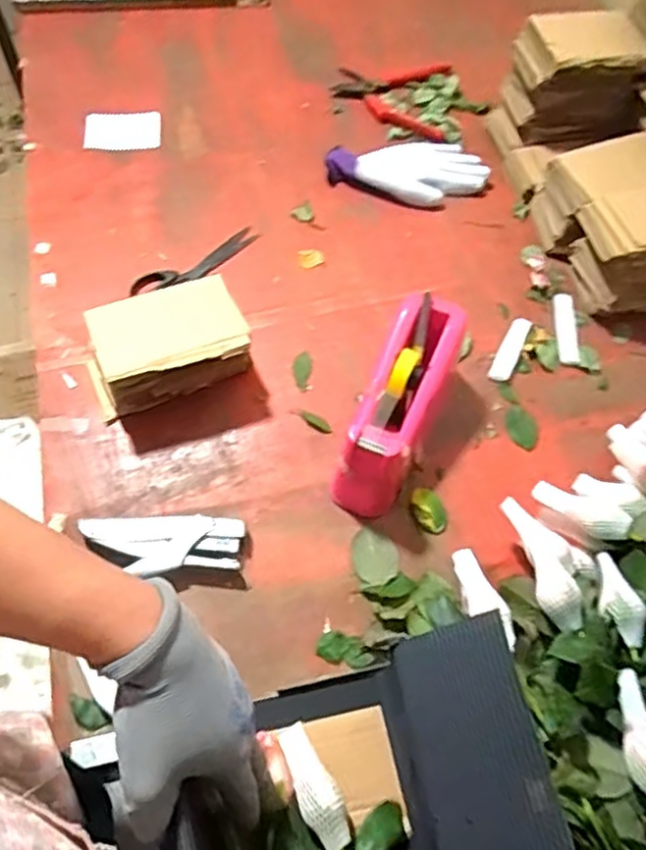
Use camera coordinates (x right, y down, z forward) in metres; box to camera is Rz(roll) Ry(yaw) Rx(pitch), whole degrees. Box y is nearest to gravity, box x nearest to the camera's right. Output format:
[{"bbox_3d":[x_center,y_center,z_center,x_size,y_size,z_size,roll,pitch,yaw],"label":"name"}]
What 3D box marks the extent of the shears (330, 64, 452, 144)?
[{"bbox_3d":[0.093,-0.457,0.925,0.156,0.014,0.146,10,62,1],"label":"shears"}]

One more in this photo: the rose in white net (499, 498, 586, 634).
[{"bbox_3d":[0.181,0.115,0.560,0.032,0.029,0.118,-20,65,-13],"label":"rose in white net"}]

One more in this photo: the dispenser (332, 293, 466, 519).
[{"bbox_3d":[0.071,-0.016,0.649,0.071,0.102,0.206,24,63,8],"label":"dispenser"}]

